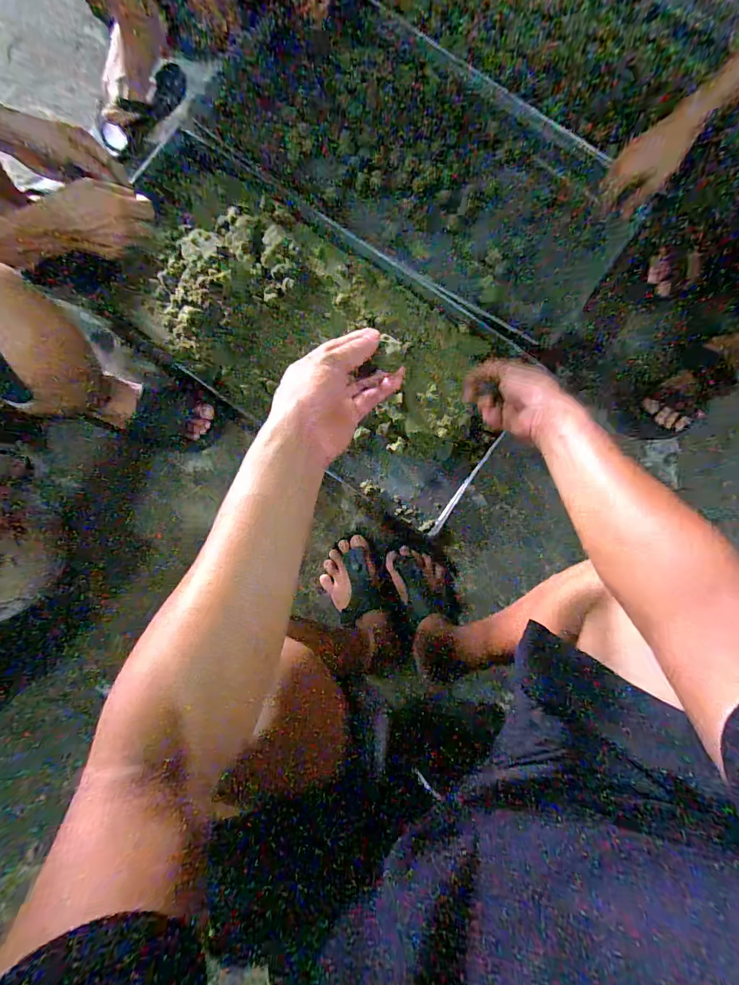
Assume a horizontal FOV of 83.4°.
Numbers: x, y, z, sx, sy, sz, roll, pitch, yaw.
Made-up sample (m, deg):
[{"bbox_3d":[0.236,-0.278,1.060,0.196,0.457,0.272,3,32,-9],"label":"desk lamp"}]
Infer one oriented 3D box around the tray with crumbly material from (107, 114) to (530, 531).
[{"bbox_3d":[-0.118,-0.313,0.754,0.820,0.048,0.389,36,86,3],"label":"tray with crumbly material"}]

